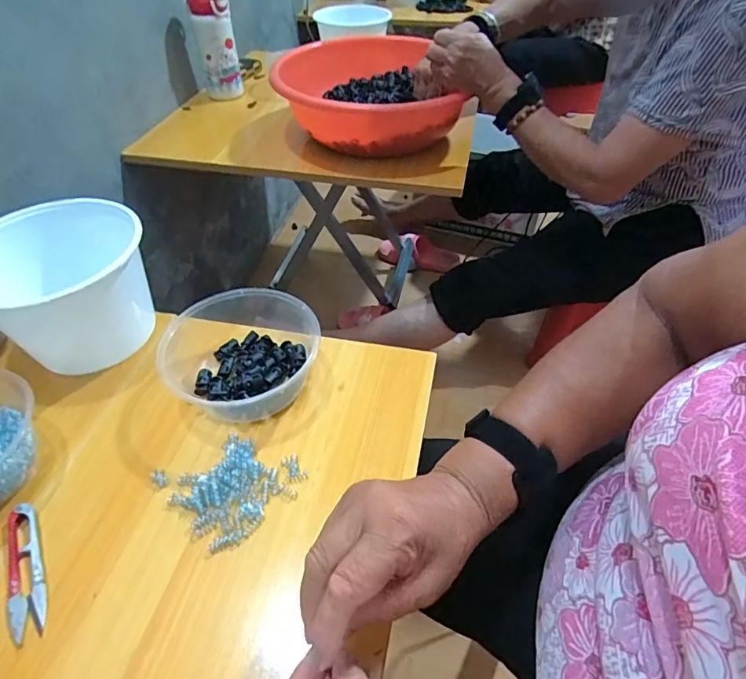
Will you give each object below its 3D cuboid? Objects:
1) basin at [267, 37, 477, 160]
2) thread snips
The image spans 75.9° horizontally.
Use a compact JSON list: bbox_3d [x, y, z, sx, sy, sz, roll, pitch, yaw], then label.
[{"bbox_3d":[-0.022,-0.409,0.821,0.275,0.102,0.309,-9,47,-8],"label":"basin"},{"bbox_3d":[-0.260,0.169,0.356,0.024,0.010,0.100,-23,50,-19],"label":"thread snips"}]

